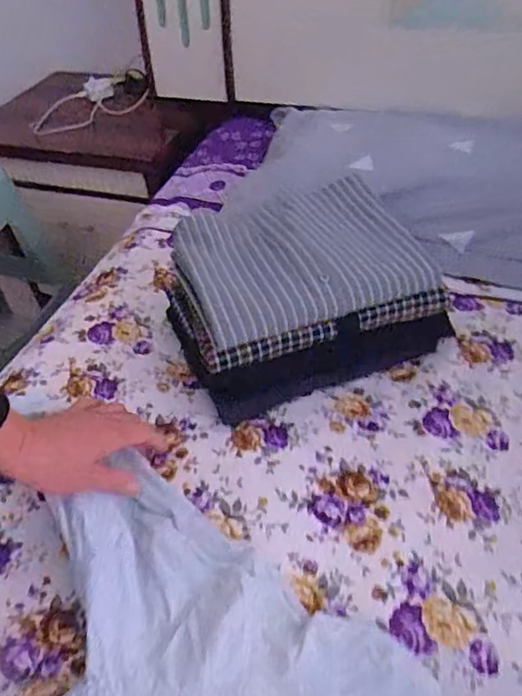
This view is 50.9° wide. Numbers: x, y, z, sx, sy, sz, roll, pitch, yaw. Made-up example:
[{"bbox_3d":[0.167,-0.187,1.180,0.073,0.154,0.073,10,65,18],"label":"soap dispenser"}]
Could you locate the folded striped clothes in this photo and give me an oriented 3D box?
[{"bbox_3d":[0.033,-0.075,0.619,0.264,0.132,0.236,-21,48,-15],"label":"folded striped clothes"}]

